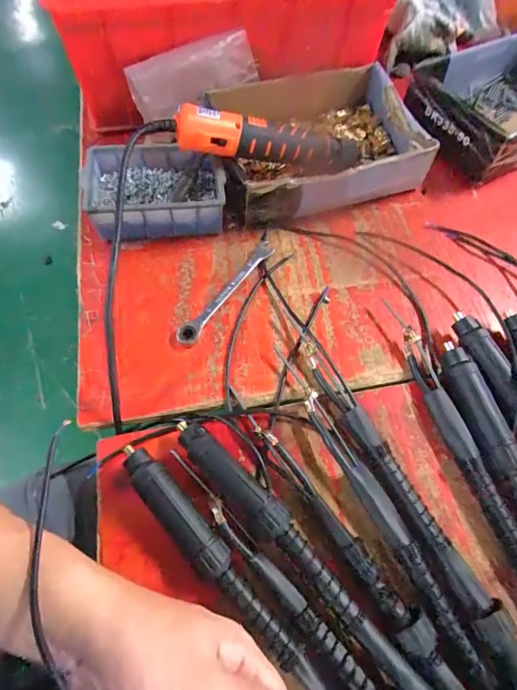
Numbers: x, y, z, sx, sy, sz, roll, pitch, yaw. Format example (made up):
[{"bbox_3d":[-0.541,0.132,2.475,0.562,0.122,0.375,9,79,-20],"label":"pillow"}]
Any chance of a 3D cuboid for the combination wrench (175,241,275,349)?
[{"bbox_3d":[-0.032,-0.057,0.409,0.021,0.010,0.149,34,67,14],"label":"combination wrench"}]

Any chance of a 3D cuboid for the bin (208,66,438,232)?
[{"bbox_3d":[0.066,-0.246,0.479,0.240,0.065,0.172,-16,65,-10],"label":"bin"}]

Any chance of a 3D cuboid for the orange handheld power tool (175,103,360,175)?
[{"bbox_3d":[0.022,-0.227,0.448,0.236,0.055,0.046,-6,62,-29],"label":"orange handheld power tool"}]

